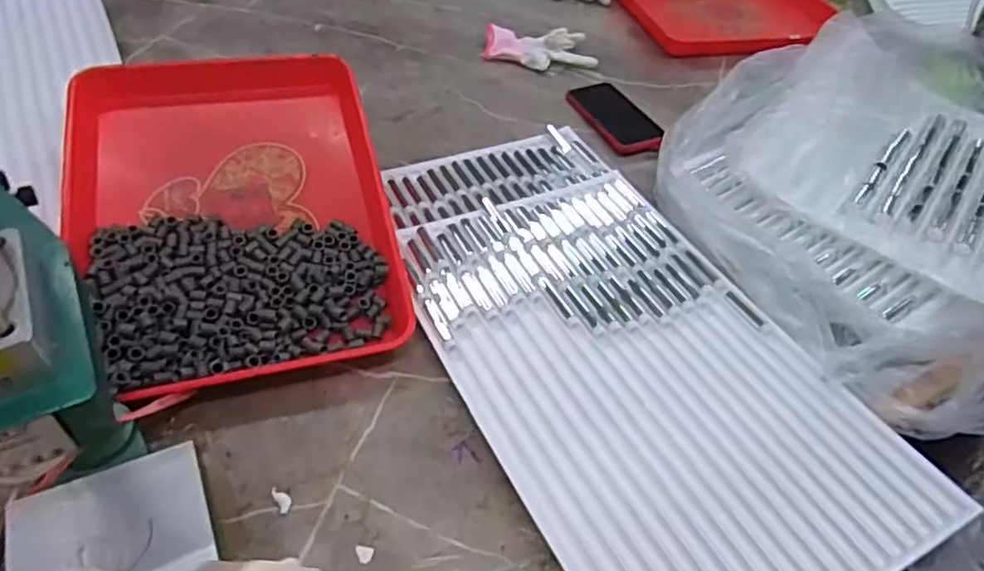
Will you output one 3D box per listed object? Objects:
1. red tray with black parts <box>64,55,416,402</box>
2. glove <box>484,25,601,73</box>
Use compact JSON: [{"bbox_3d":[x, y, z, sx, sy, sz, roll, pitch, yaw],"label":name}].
[{"bbox_3d":[-0.260,-0.086,0.657,0.296,0.052,0.402,-9,58,-18],"label":"red tray with black parts"},{"bbox_3d":[0.074,-0.387,1.045,0.171,0.034,0.102,-5,47,-11],"label":"glove"}]

